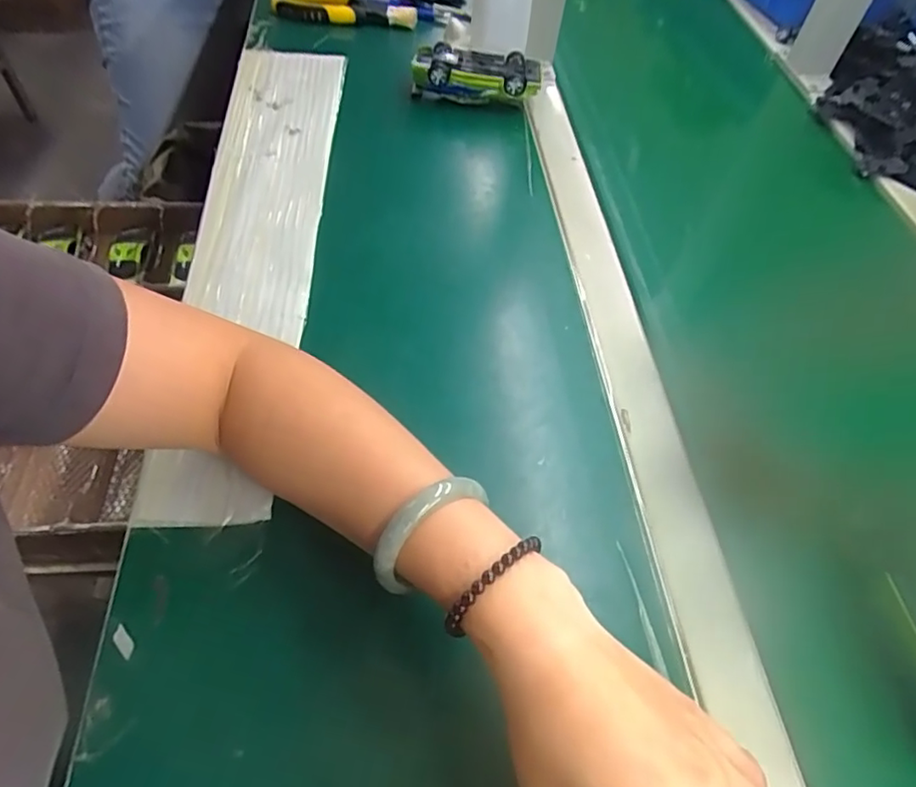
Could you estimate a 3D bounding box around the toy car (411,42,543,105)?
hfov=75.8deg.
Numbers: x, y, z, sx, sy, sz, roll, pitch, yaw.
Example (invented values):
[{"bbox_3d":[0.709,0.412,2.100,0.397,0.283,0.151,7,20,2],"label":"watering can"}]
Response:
[{"bbox_3d":[0.020,-0.326,0.614,0.130,0.042,0.057,11,55,2],"label":"toy car"}]

